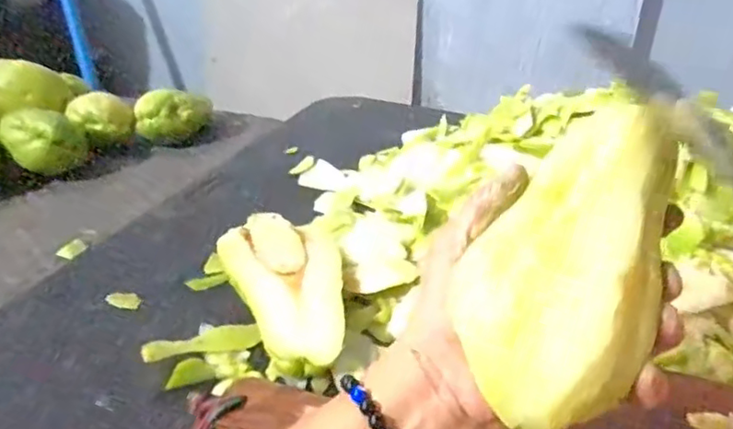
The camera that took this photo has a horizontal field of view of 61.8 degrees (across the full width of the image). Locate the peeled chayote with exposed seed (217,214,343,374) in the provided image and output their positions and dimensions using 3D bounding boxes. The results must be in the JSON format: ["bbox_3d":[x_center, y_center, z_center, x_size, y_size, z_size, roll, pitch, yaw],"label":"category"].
[{"bbox_3d":[-0.065,0.054,0.482,0.093,0.046,0.173,-6,28,-9],"label":"peeled chayote with exposed seed"}]

